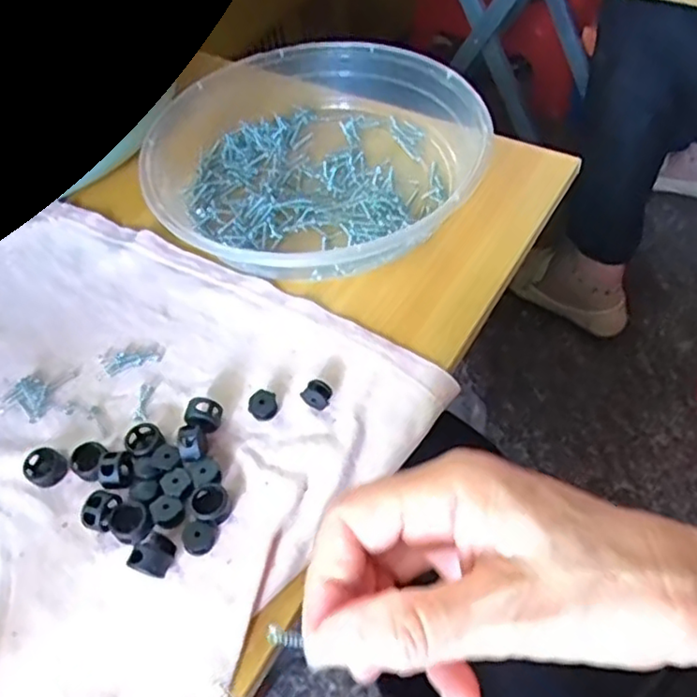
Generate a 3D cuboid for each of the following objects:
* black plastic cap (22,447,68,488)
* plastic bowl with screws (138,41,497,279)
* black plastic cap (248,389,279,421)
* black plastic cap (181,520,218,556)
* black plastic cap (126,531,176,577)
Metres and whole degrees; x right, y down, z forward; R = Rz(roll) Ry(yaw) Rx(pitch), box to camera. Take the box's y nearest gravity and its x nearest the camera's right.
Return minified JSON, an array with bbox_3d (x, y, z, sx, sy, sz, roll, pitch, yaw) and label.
[{"bbox_3d":[-0.142,0.055,0.309,0.019,0.008,0.017,16,56,18],"label":"black plastic cap"},{"bbox_3d":[-0.024,-0.123,0.415,0.195,0.037,0.217,-39,58,-22],"label":"plastic bowl with screws"},{"bbox_3d":[-0.041,0.028,0.319,0.012,0.010,0.012,-3,52,4],"label":"black plastic cap"},{"bbox_3d":[-0.063,0.081,0.281,0.014,0.006,0.014,-3,52,4],"label":"black plastic cap"},{"bbox_3d":[-0.081,0.086,0.276,0.014,0.013,0.018,14,55,17],"label":"black plastic cap"}]

